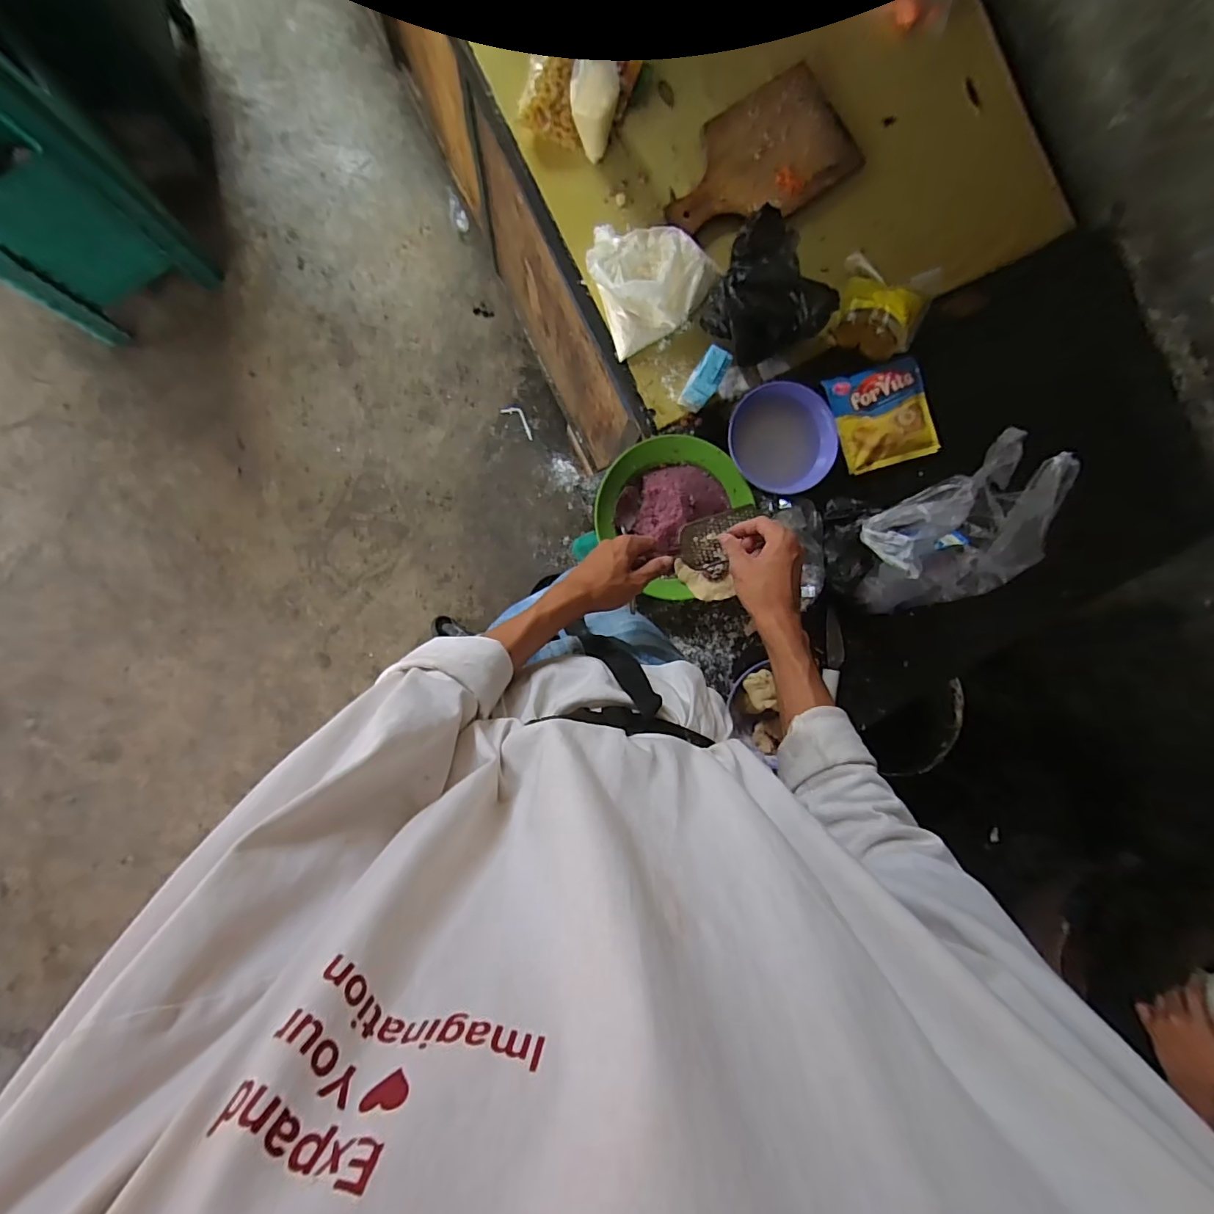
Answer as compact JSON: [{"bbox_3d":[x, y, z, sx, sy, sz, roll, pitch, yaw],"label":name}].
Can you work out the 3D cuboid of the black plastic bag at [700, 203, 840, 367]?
[{"bbox_3d":[0.211,-0.420,0.697,0.156,0.062,0.163,-42,98,-4],"label":"black plastic bag"}]

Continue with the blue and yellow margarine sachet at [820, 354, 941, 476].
[{"bbox_3d":[0.394,-0.272,0.728,0.137,0.021,0.138,-16,95,-7],"label":"blue and yellow margarine sachet"}]

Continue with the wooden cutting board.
[{"bbox_3d":[0.205,-0.619,0.713,0.277,0.024,0.156,-33,97,-5],"label":"wooden cutting board"}]

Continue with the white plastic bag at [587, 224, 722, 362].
[{"bbox_3d":[0.062,-0.445,0.688,0.165,0.063,0.147,-27,96,-6],"label":"white plastic bag"}]

